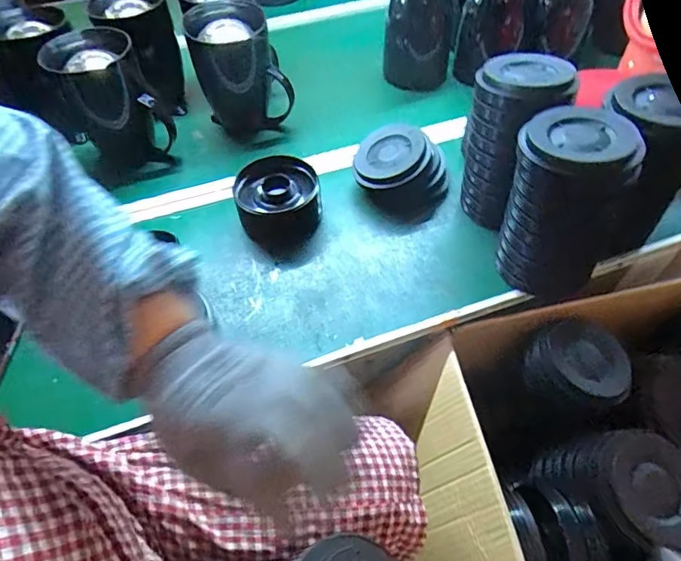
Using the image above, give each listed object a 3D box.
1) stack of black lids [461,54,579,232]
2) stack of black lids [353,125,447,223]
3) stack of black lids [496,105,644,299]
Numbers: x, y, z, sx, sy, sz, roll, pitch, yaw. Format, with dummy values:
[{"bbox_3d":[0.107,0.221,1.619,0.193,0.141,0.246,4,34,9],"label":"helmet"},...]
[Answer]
[{"bbox_3d":[0.237,-0.188,0.655,0.106,0.198,0.115,-17,52,-11],"label":"stack of black lids"},{"bbox_3d":[0.091,-0.159,0.716,0.143,0.082,0.126,5,51,7],"label":"stack of black lids"},{"bbox_3d":[0.265,-0.089,0.580,0.128,0.210,0.111,26,56,22],"label":"stack of black lids"}]

